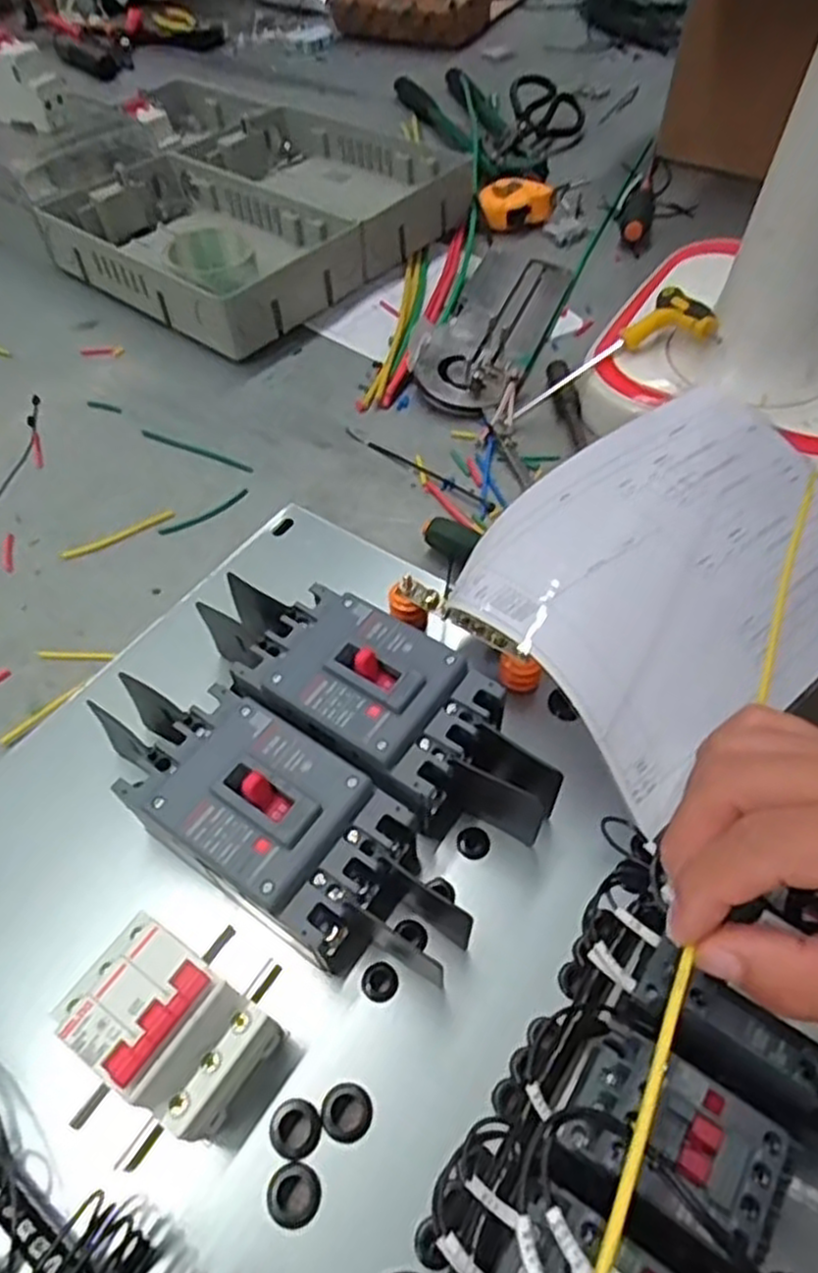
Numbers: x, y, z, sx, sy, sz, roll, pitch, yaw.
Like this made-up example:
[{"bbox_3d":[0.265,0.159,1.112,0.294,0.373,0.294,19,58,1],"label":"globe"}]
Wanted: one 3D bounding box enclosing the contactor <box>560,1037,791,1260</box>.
[{"bbox_3d":[0.096,0.194,0.284,0.066,0.083,0.046,32,61,24],"label":"contactor"}]

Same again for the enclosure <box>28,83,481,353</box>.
[{"bbox_3d":[-0.234,-0.515,0.841,0.510,0.074,0.375,31,61,23],"label":"enclosure"}]

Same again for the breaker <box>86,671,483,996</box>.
[{"bbox_3d":[-0.060,0.096,0.364,0.200,0.061,0.082,33,61,9],"label":"breaker"}]

